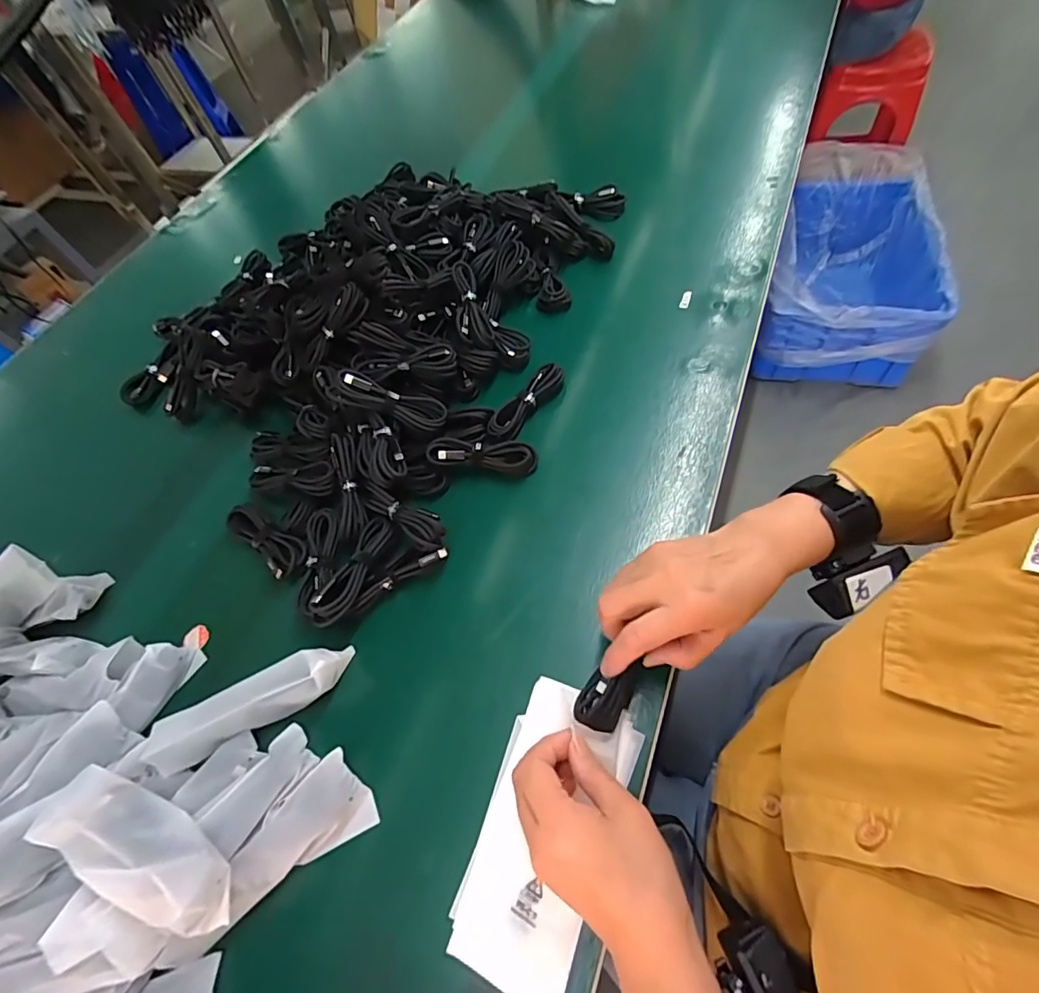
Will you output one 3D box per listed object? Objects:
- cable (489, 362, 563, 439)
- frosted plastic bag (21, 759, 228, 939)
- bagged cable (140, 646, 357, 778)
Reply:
[{"bbox_3d":[0.009,-0.103,0.528,0.032,0.022,0.106,30,68,24],"label":"cable"},{"bbox_3d":[-0.255,0.234,0.324,0.154,0.043,0.052,15,63,18],"label":"frosted plastic bag"},{"bbox_3d":[-0.213,0.167,0.396,0.152,0.040,0.035,-27,59,-7],"label":"bagged cable"}]

